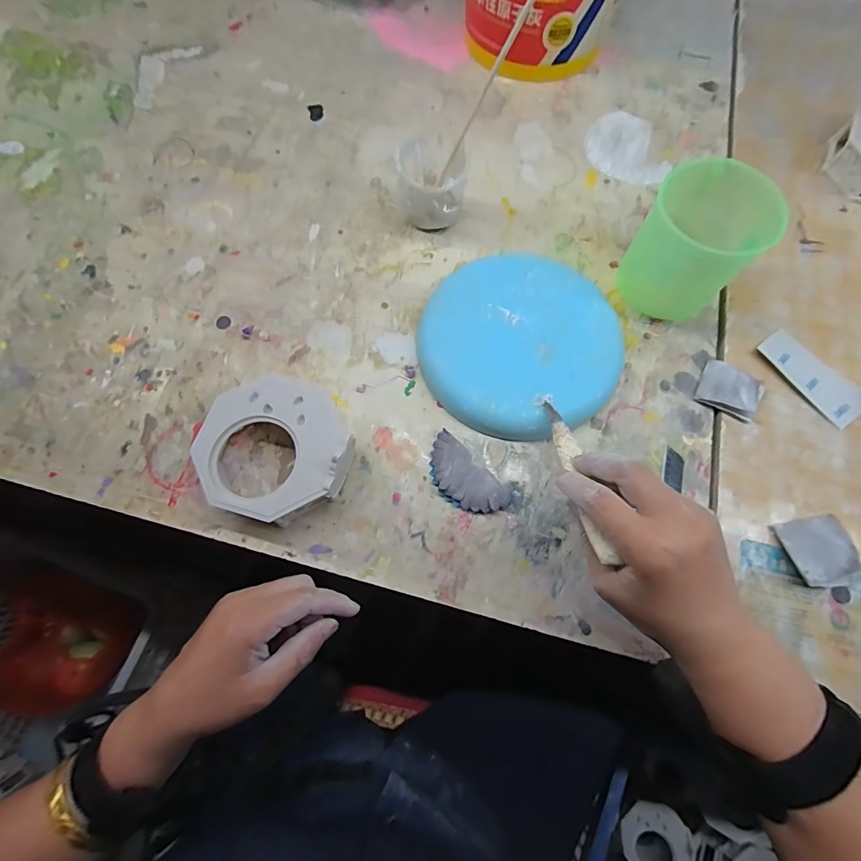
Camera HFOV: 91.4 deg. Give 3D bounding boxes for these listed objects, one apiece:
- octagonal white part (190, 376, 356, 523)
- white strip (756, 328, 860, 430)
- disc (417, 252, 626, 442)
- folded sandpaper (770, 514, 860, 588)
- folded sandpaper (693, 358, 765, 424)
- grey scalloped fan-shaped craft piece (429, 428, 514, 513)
[{"bbox_3d":[-0.126,0.015,0.347,0.114,0.041,0.113,-28,73,-9],"label":"octagonal white part"},{"bbox_3d":[0.350,-0.050,0.384,0.045,0.004,0.097,-36,75,-11],"label":"white strip"},{"bbox_3d":[0.082,-0.082,0.388,0.176,0.026,0.182,0,71,0],"label":"disc"},{"bbox_3d":[0.306,0.095,0.330,0.050,0.015,0.050,-10,71,-3],"label":"folded sandpaper"},{"bbox_3d":[0.269,-0.037,0.376,0.051,0.010,0.045,31,74,10],"label":"folded sandpaper"},{"bbox_3d":[0.027,0.041,0.353,0.042,0.013,0.080,-43,76,-13],"label":"grey scalloped fan-shaped craft piece"}]

